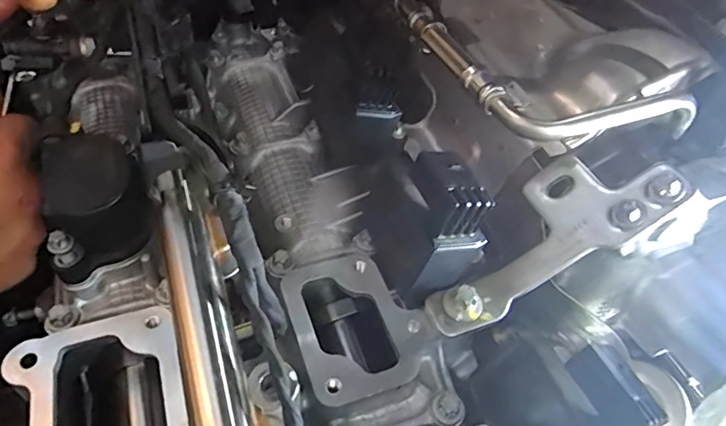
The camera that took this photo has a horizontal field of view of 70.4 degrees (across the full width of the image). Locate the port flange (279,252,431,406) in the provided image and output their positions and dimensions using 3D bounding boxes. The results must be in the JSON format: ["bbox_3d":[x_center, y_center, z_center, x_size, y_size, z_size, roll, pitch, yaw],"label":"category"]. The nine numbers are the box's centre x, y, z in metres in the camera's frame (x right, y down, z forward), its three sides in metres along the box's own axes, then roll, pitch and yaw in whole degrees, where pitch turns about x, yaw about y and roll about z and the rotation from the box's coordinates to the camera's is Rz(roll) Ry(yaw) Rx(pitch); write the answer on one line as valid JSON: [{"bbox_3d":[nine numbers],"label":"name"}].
[{"bbox_3d":[-0.003,0.045,0.224,0.055,0.004,0.067,-15,50,-17],"label":"port flange"}]

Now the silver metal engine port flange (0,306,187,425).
[{"bbox_3d":[-0.099,0.069,0.191,0.059,0.004,0.064,-14,50,-17],"label":"silver metal engine port flange"}]

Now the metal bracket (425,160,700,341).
[{"bbox_3d":[0.076,0.012,0.225,0.113,0.021,0.051,-37,56,-2],"label":"metal bracket"}]

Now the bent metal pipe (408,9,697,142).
[{"bbox_3d":[0.096,-0.079,0.274,0.108,0.023,0.117,-10,48,-14],"label":"bent metal pipe"}]

